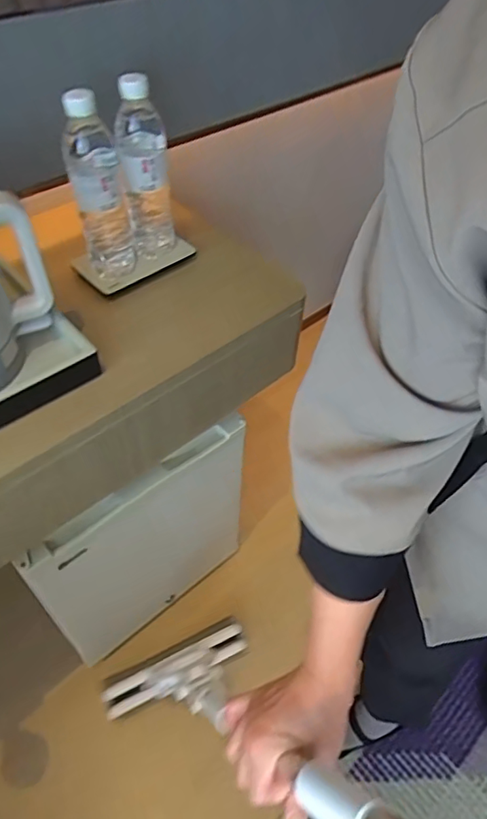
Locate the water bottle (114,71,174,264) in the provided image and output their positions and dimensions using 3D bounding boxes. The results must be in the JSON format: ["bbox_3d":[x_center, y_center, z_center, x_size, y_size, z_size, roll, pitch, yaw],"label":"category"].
[{"bbox_3d":[-0.130,-0.312,0.703,0.064,0.229,0.055,-4,51,-6],"label":"water bottle"}]

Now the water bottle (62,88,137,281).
[{"bbox_3d":[-0.181,-0.273,0.667,0.066,0.237,0.054,-8,52,-9],"label":"water bottle"}]

